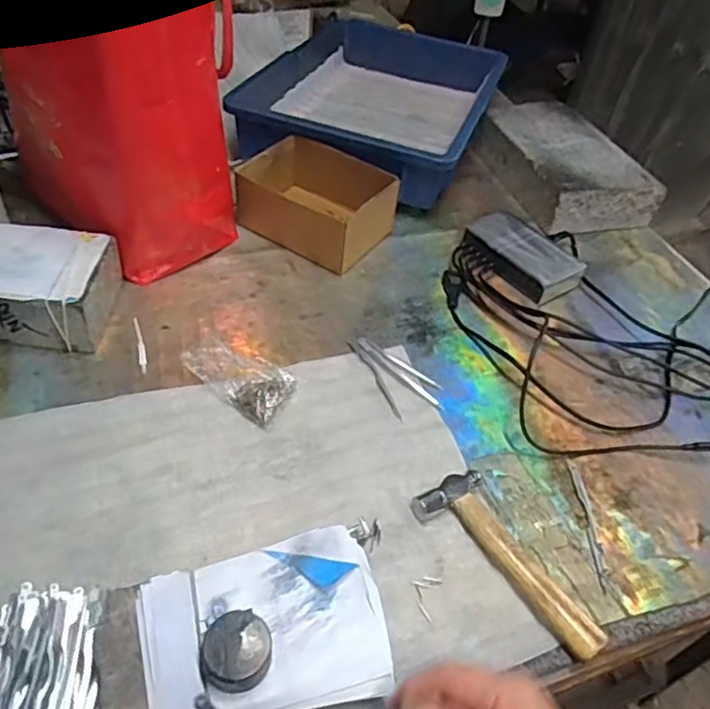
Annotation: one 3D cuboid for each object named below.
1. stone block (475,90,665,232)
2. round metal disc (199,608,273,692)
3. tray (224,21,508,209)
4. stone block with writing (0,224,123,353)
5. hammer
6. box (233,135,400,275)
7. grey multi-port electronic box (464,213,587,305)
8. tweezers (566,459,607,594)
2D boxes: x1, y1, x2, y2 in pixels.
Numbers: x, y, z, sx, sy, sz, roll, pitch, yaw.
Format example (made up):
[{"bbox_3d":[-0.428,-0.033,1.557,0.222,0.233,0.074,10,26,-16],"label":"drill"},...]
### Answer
[{"bbox_3d":[0.278,-0.262,0.855,0.147,0.062,0.248,-11,49,-18],"label":"stone block"},{"bbox_3d":[-0.067,0.168,0.352,0.039,0.018,0.039,4,46,-4],"label":"round metal disc"},{"bbox_3d":[0.037,-0.361,0.882,0.286,0.083,0.406,17,46,9],"label":"tray"},{"bbox_3d":[-0.305,-0.066,0.579,0.146,0.066,0.104,6,46,-2],"label":"stone block with writing"},{"bbox_3d":[0.115,0.153,0.459,0.054,0.023,0.156,-25,54,-28],"label":"hammer"},{"bbox_3d":[-0.042,-0.175,0.713,0.155,0.073,0.115,25,48,16],"label":"box"},{"bbox_3d":[0.190,-0.112,0.713,0.134,0.034,0.081,38,53,26],"label":"grey multi-port electronic box"},{"bbox_3d":[0.187,0.132,0.496,0.009,0.004,0.114,4,46,-4],"label":"tweezers"}]

